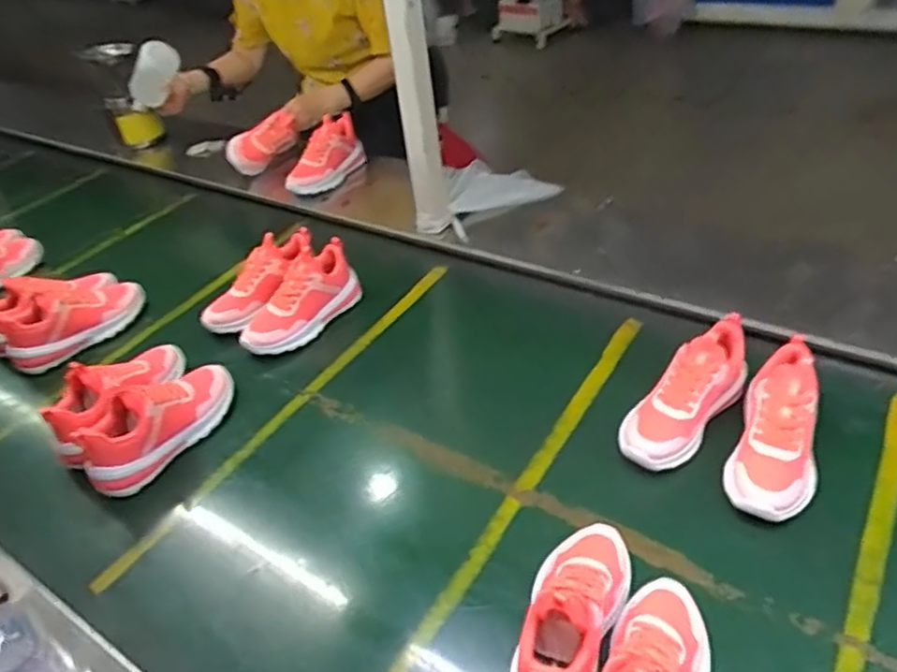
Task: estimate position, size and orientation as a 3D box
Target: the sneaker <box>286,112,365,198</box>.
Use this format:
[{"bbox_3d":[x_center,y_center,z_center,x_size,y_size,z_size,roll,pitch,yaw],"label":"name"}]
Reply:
[{"bbox_3d":[-0.253,-0.379,1.385,0.087,0.099,0.220,8,37,16],"label":"sneaker"}]

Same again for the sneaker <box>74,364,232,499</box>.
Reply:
[{"bbox_3d":[-0.370,0.104,0.864,0.080,0.093,0.211,11,38,20],"label":"sneaker"}]

